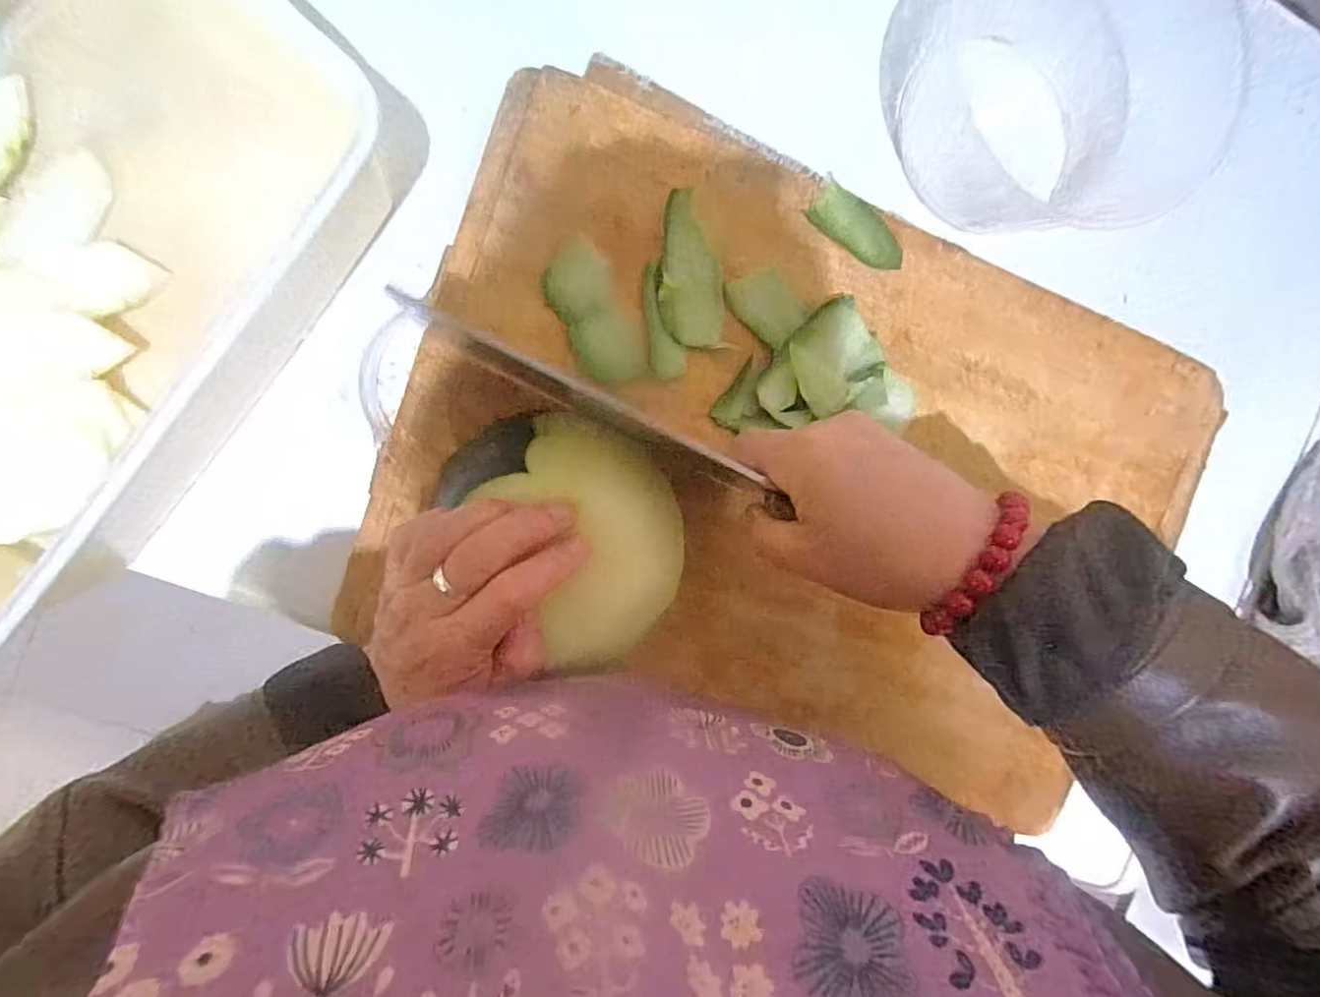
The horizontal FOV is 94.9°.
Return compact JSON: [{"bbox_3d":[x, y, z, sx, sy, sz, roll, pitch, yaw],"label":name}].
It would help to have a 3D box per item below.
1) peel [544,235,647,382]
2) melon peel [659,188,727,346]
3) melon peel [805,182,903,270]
[{"bbox_3d":[-0.036,-0.100,0.330,0.035,0.004,0.075,-25,98,-6],"label":"peel"},{"bbox_3d":[0.018,-0.127,0.337,0.037,0.010,0.082,-3,95,-8],"label":"melon peel"},{"bbox_3d":[0.116,-0.157,0.351,0.060,0.008,0.028,37,88,-9],"label":"melon peel"}]

